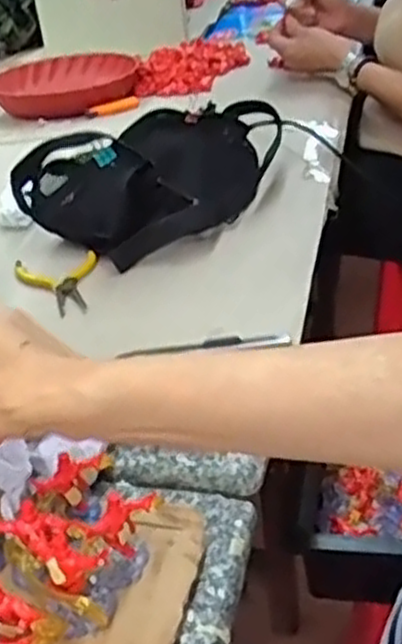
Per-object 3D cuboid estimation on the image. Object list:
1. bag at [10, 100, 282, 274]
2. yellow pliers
[{"bbox_3d":[-0.035,-0.168,0.825,0.179,0.107,0.286,18,39,35],"label":"bag"},{"bbox_3d":[-0.133,-0.035,0.711,0.077,0.012,0.106,-9,31,-3],"label":"yellow pliers"}]

